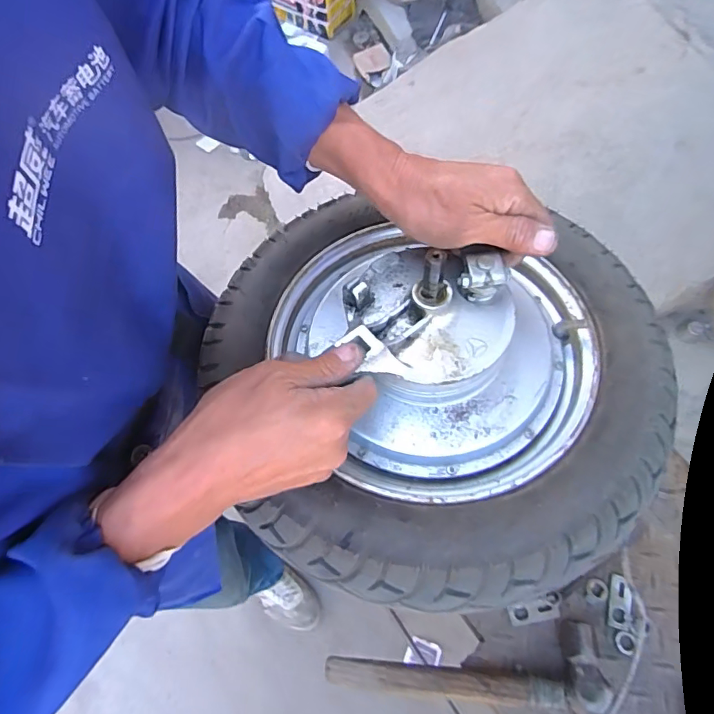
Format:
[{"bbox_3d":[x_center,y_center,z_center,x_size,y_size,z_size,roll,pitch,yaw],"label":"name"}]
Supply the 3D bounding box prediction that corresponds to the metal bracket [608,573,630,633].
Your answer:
[{"bbox_3d":[0.321,0.301,0.611,0.024,0.007,0.059,12,68,7],"label":"metal bracket"}]

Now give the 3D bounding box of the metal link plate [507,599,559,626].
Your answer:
[{"bbox_3d":[0.216,0.311,0.608,0.062,0.009,0.023,-9,67,-2],"label":"metal link plate"}]

